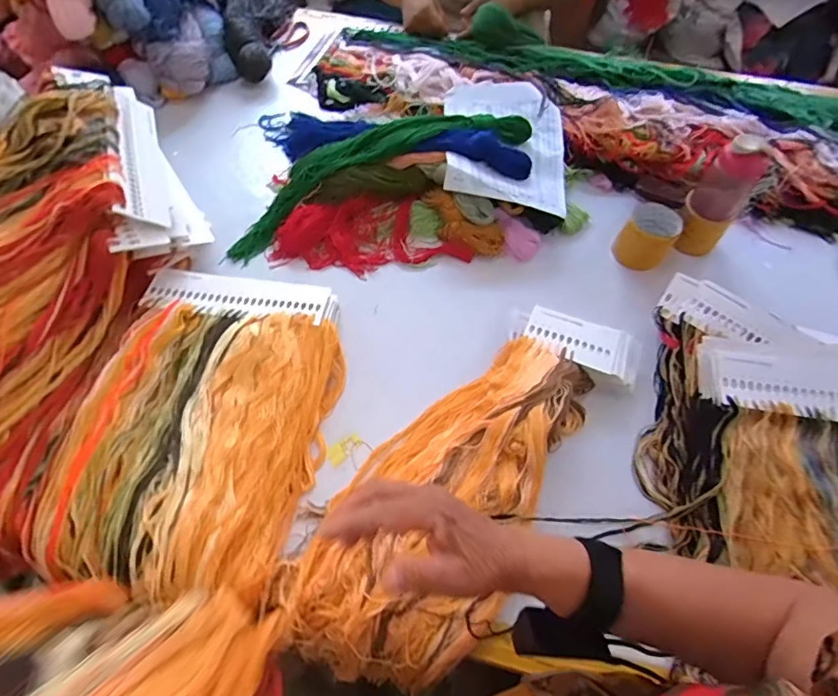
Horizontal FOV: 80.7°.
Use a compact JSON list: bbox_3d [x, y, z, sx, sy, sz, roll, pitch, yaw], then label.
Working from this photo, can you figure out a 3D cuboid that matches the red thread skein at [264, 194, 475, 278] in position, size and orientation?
[{"bbox_3d":[-0.087,-0.186,0.819,0.315,0.048,0.127,-10,62,-6],"label":"red thread skein"}]

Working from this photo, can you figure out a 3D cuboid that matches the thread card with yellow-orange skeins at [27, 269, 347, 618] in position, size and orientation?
[{"bbox_3d":[-0.281,0.092,0.660,0.307,0.055,0.456,9,62,4],"label":"thread card with yellow-orange skeins"}]

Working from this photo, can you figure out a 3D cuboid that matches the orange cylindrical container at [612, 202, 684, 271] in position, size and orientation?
[{"bbox_3d":[0.374,-0.179,0.818,0.078,0.089,0.085,31,65,15],"label":"orange cylindrical container"}]

